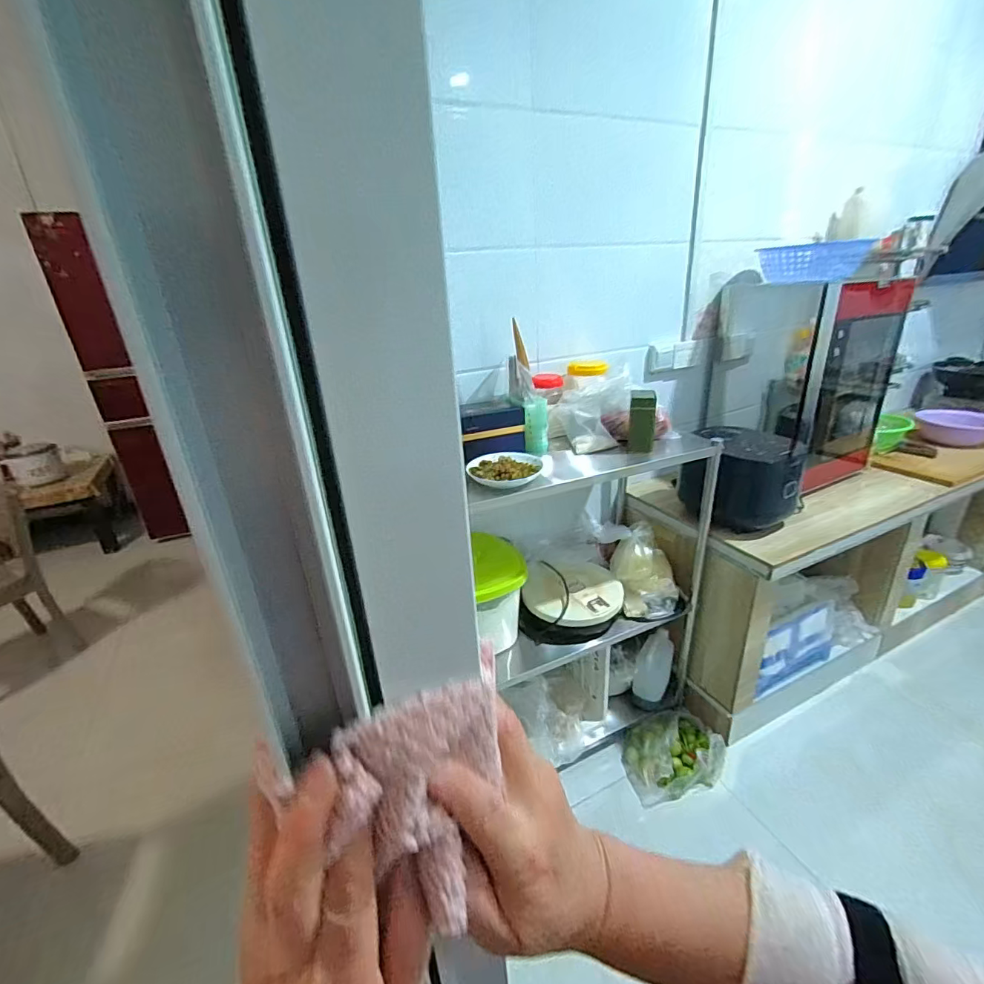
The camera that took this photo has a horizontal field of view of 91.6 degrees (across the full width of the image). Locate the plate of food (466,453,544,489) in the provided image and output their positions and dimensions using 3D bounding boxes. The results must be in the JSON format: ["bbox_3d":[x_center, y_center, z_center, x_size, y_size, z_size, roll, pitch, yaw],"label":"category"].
[{"bbox_3d":[0.027,-0.055,1.092,0.167,0.036,0.173,-1,24,7],"label":"plate of food"}]

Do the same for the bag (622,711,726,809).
[{"bbox_3d":[0.549,0.784,1.457,0.299,0.090,0.221,-11,25,-15],"label":"bag"}]

